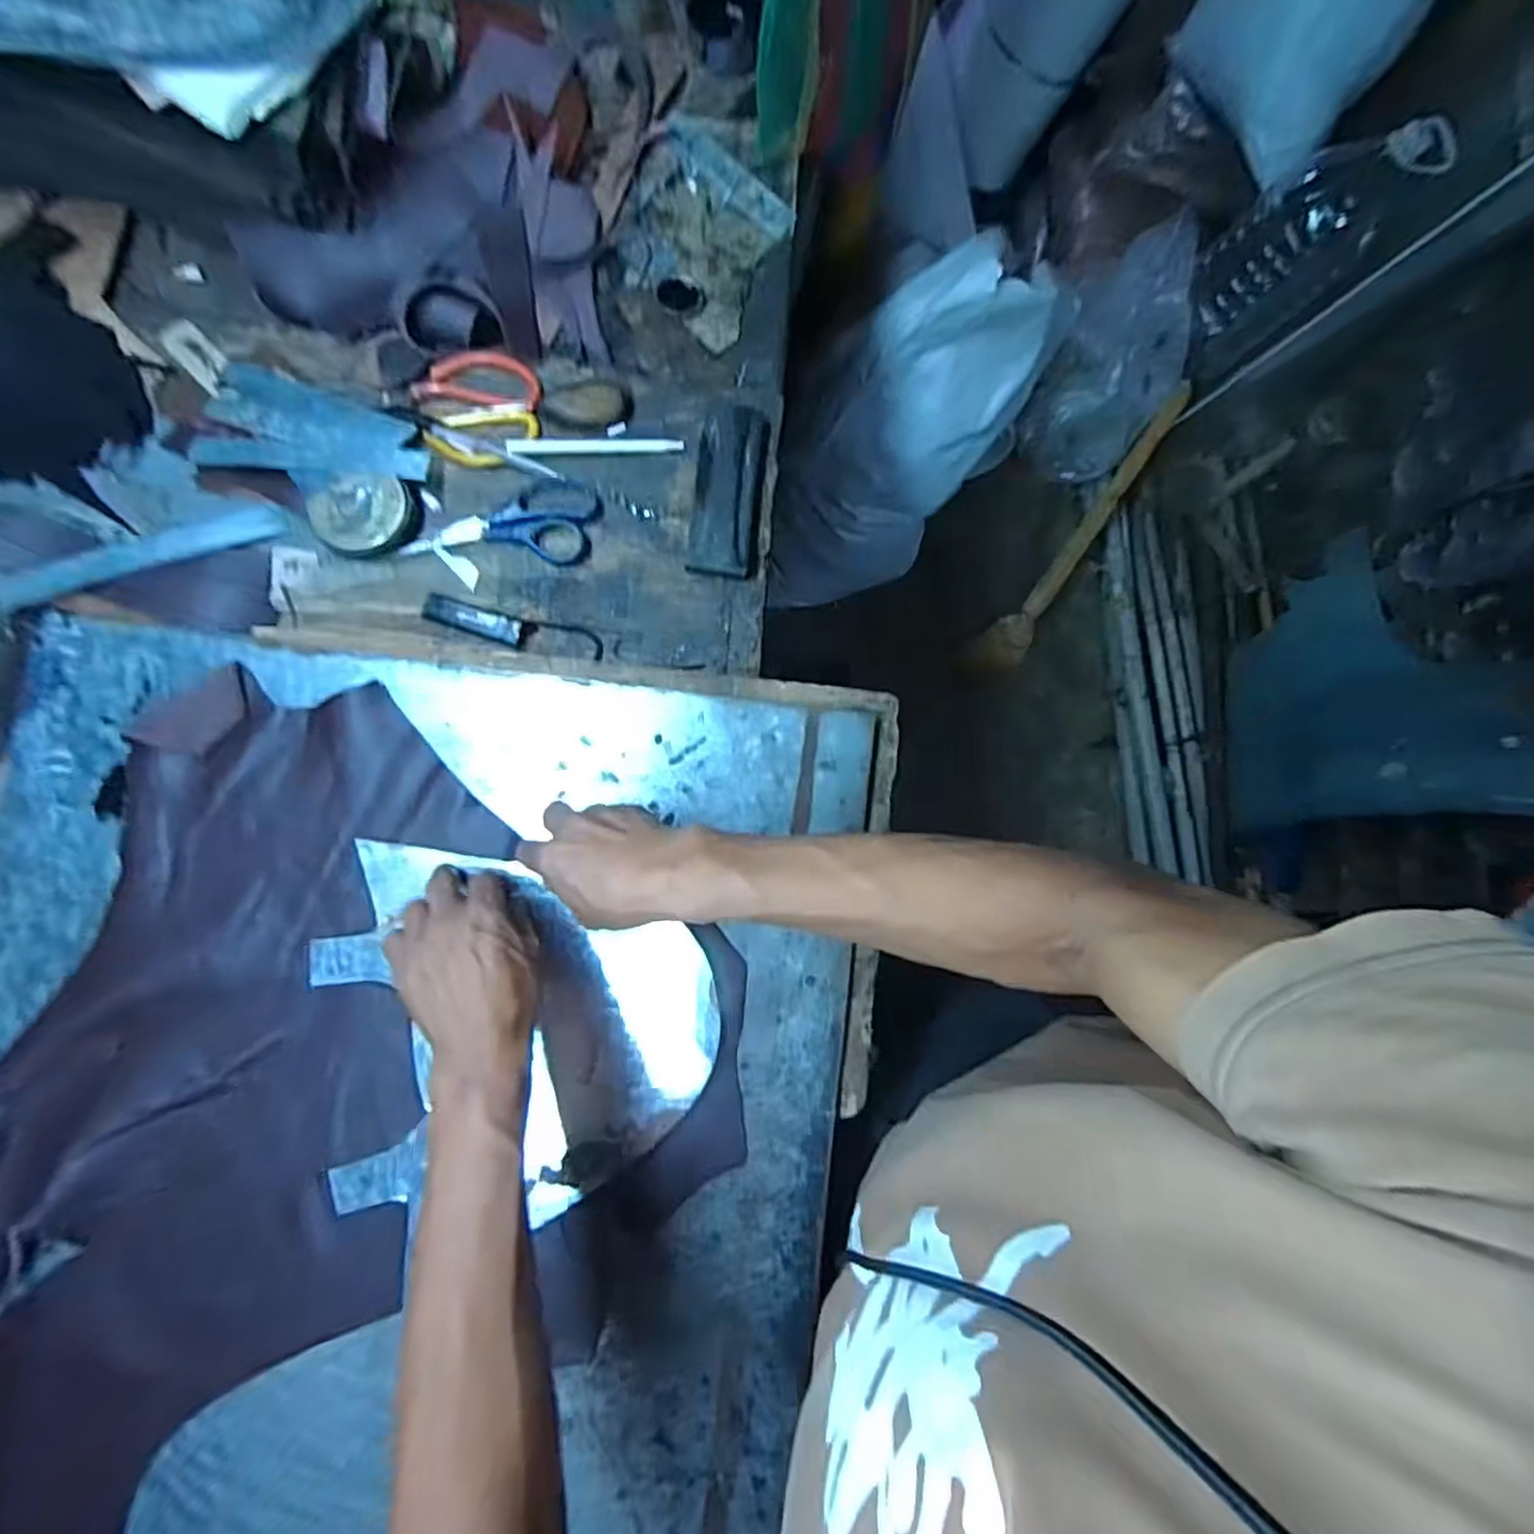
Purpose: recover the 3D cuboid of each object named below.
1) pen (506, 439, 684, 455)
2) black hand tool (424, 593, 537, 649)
[{"bbox_3d":[-0.144,-0.271,0.598,0.142,0.005,0.014,-5,84,-8],"label":"pen"},{"bbox_3d":[-0.232,-0.118,0.570,0.086,0.010,0.026,20,81,-4],"label":"black hand tool"}]

